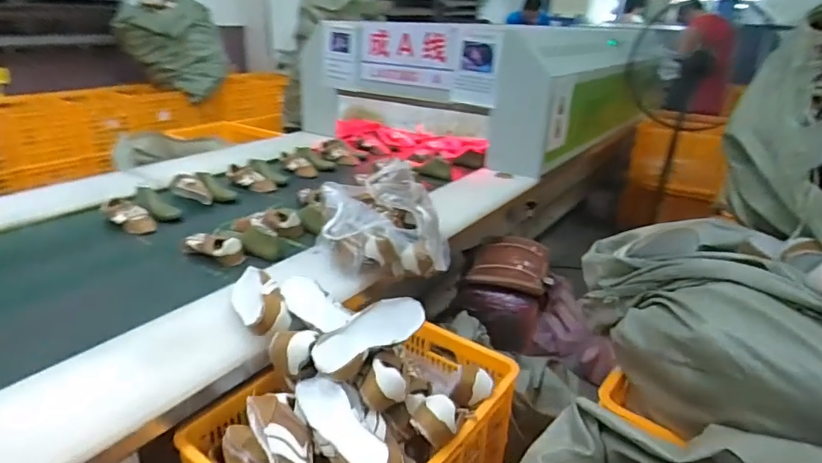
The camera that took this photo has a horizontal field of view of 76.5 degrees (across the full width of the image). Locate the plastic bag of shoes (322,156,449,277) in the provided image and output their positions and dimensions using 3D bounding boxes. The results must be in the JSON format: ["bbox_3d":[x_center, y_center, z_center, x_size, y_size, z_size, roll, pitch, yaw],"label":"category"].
[{"bbox_3d":[-0.075,-0.016,1.364,0.329,0.228,0.301,10,24,15],"label":"plastic bag of shoes"}]

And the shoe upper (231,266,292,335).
[{"bbox_3d":[-0.318,0.147,1.097,0.090,0.077,0.221,-9,26,-25],"label":"shoe upper"}]

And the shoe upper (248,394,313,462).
[{"bbox_3d":[-0.184,0.346,0.795,0.067,0.053,0.231,-10,49,-28],"label":"shoe upper"}]

